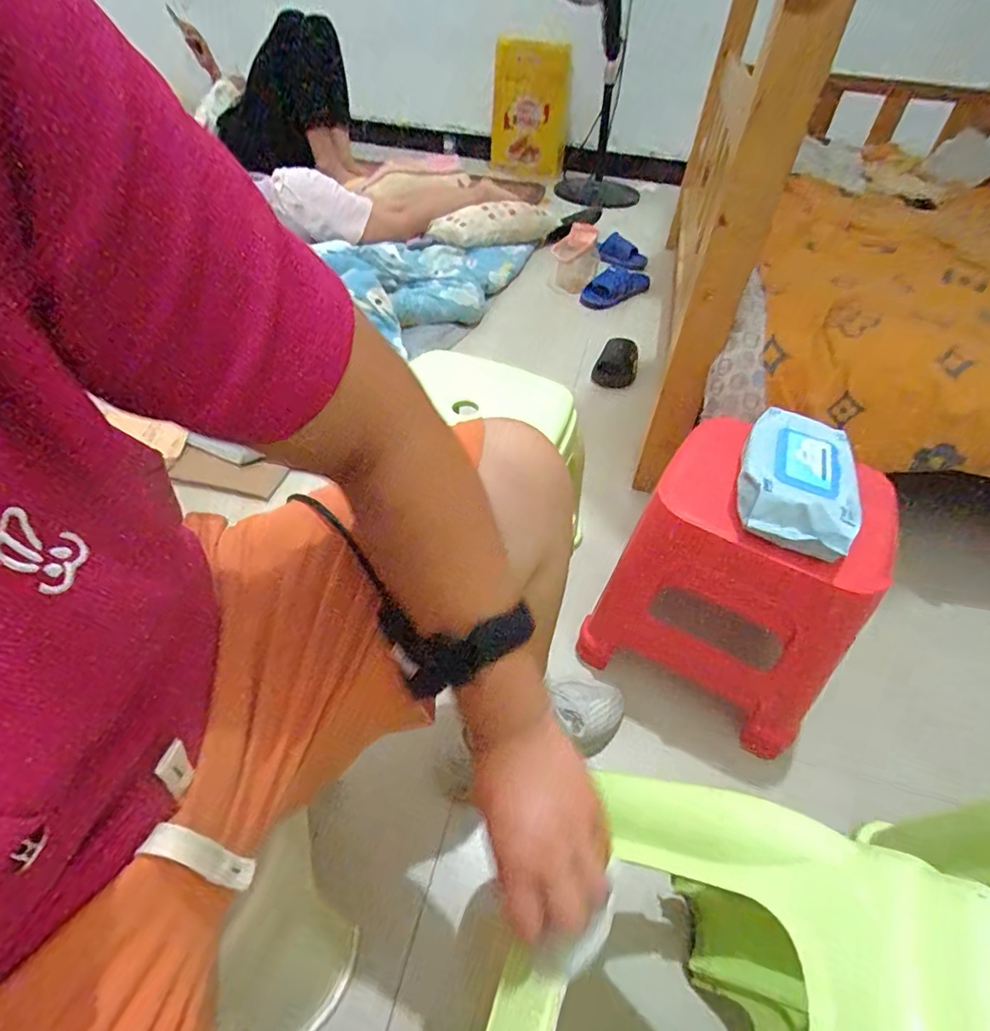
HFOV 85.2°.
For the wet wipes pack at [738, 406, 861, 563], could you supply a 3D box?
[{"bbox_3d":[0.329,-0.041,0.594,0.116,0.051,0.192,18,47,13],"label":"wet wipes pack"}]

